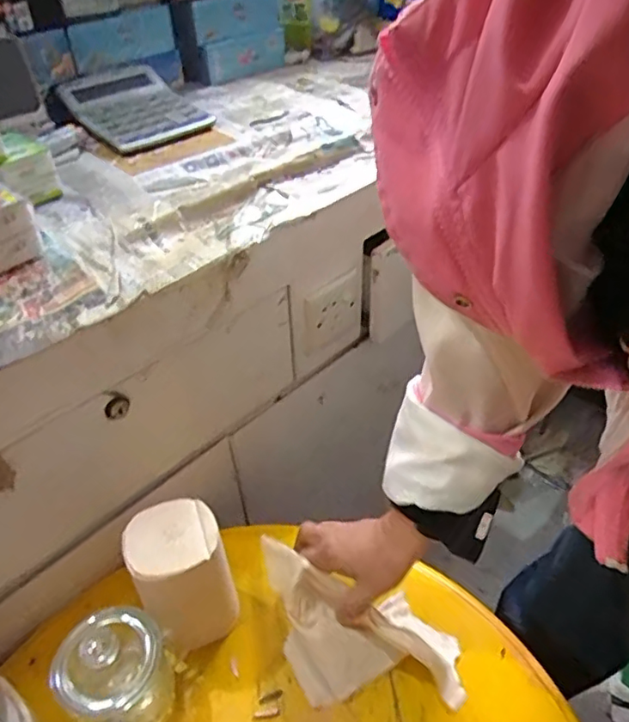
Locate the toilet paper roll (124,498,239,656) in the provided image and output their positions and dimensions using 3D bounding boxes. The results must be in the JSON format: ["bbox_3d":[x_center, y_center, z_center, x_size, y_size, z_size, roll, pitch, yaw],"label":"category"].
[{"bbox_3d":[-0.121,0.197,0.532,0.080,0.131,0.081,-21,45,-21],"label":"toilet paper roll"}]

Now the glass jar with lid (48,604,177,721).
[{"bbox_3d":[-0.169,0.265,0.491,0.083,0.094,0.081,-1,41,1],"label":"glass jar with lid"}]

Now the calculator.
[{"bbox_3d":[-0.222,-0.320,0.721,0.141,0.042,0.163,-33,50,-31],"label":"calculator"}]

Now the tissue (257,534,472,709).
[{"bbox_3d":[0.033,0.246,0.539,0.212,0.071,0.120,12,43,15],"label":"tissue"}]

